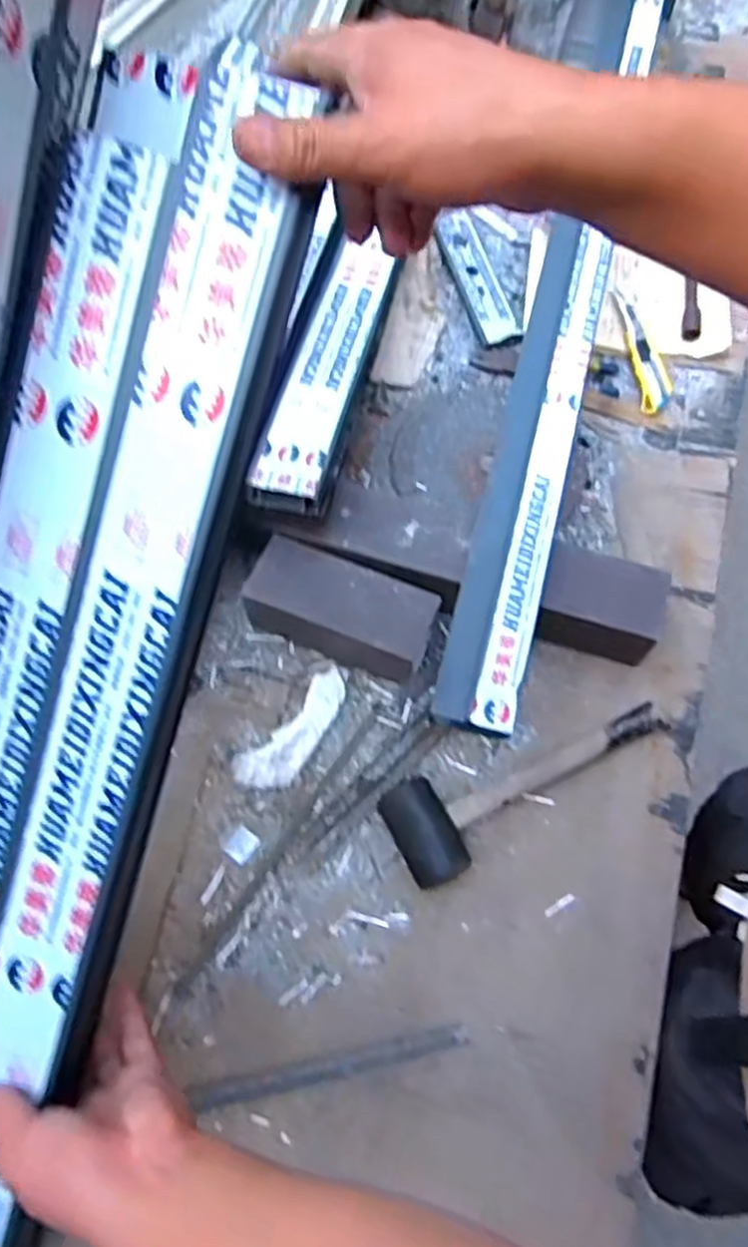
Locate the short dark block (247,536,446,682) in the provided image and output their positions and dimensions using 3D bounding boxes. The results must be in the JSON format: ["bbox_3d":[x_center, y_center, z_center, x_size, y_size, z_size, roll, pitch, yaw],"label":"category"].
[{"bbox_3d":[-0.030,-0.011,0.806,0.184,0.072,0.089,22,70,9],"label":"short dark block"}]

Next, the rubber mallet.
[{"bbox_3d":[0.154,0.153,0.740,0.295,0.055,0.099,-25,70,-9],"label":"rubber mallet"}]

